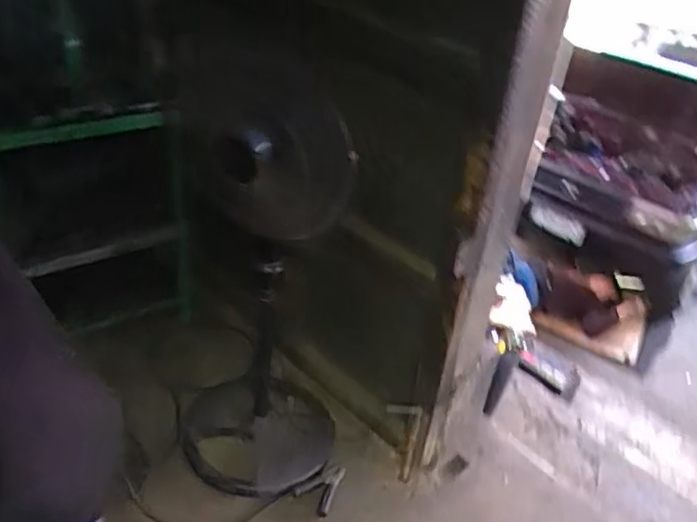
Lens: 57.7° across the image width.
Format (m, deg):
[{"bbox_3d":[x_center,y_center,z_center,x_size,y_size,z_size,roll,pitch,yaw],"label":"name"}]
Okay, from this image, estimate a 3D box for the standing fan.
[{"bbox_3d":[-0.202,0.060,1.511,0.403,1.065,0.489,-2,34,-13],"label":"standing fan"}]

